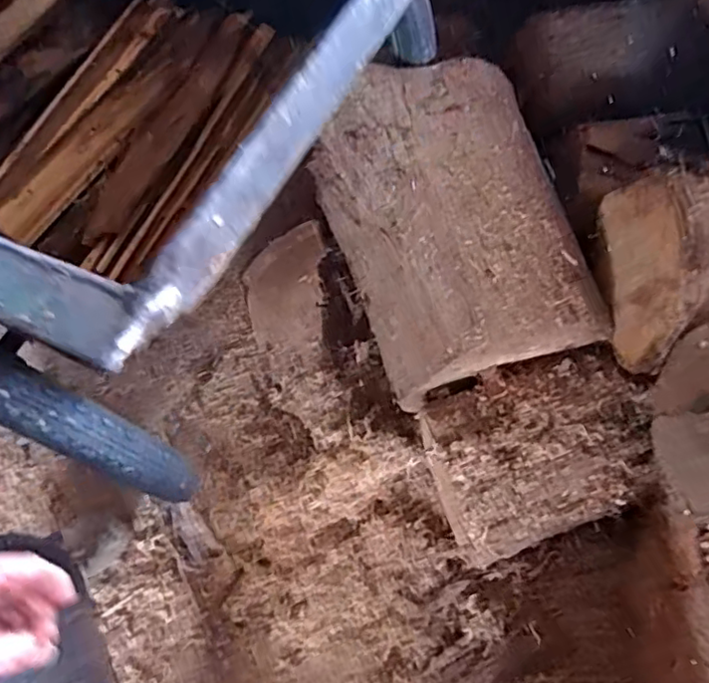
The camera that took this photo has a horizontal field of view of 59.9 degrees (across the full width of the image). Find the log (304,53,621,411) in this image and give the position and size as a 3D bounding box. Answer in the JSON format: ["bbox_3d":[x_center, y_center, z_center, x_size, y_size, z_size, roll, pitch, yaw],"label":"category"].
[{"bbox_3d":[0.158,-0.184,1.021,0.323,0.240,0.487,-19,72,-5],"label":"log"}]

